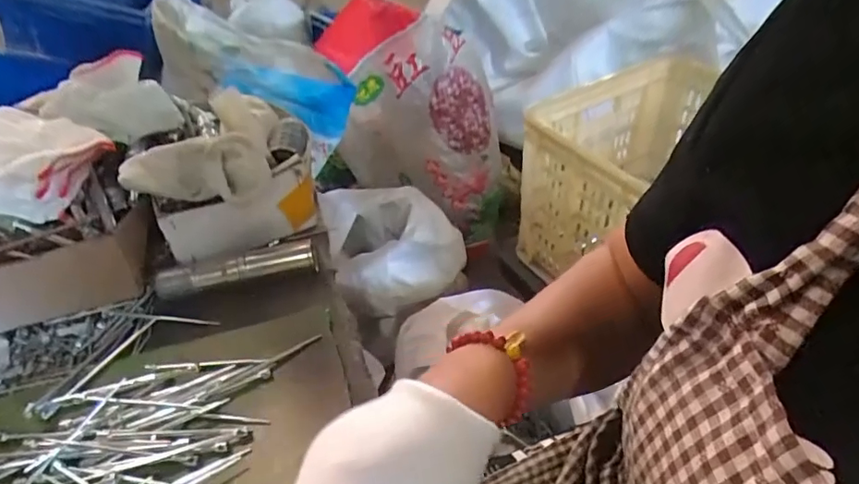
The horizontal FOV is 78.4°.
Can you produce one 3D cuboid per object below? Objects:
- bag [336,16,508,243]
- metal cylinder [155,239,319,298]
[{"bbox_3d":[-0.003,-0.242,1.147,0.334,0.430,0.202,8,43,13],"label":"bag"},{"bbox_3d":[-0.156,0.022,0.425,0.125,0.020,0.024,-11,42,-8],"label":"metal cylinder"}]

